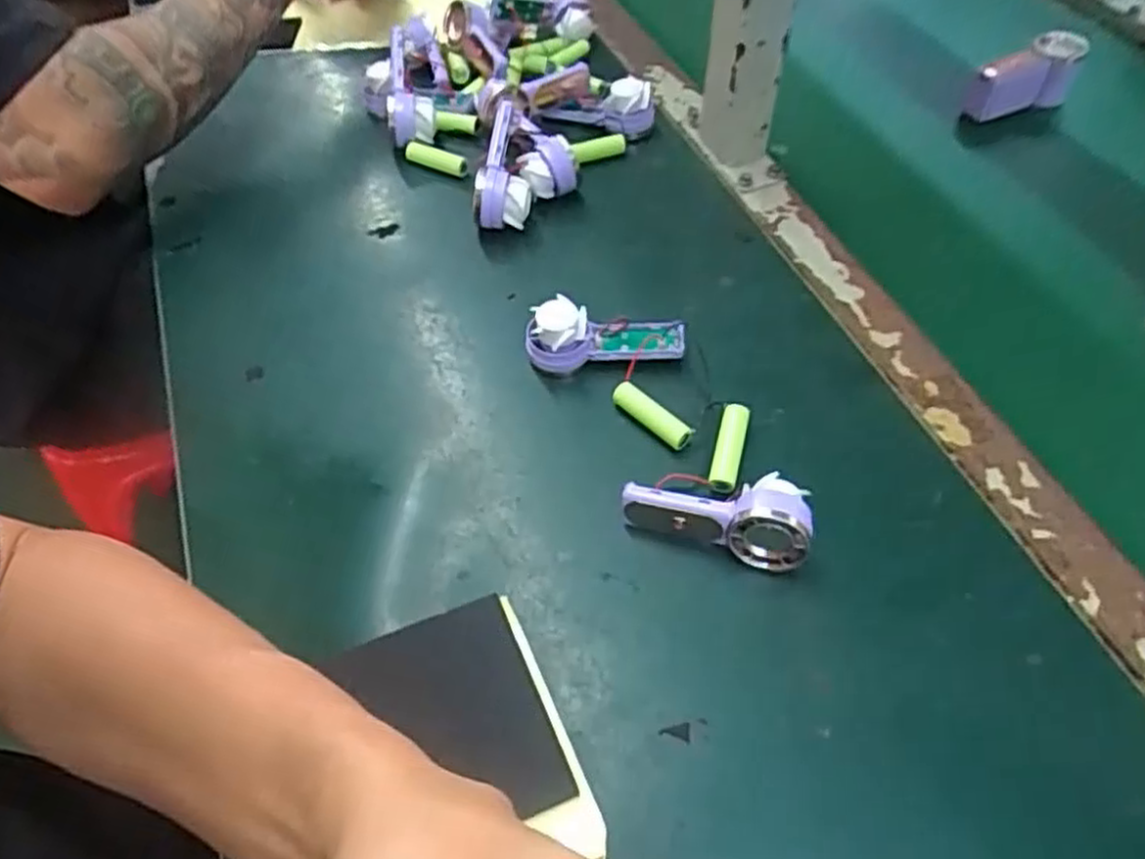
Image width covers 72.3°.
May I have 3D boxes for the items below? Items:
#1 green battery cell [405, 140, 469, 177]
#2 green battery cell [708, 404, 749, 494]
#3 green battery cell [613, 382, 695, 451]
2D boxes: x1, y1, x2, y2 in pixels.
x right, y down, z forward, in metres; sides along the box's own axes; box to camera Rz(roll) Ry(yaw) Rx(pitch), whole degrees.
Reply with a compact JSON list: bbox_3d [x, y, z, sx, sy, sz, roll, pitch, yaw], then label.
[{"bbox_3d":[-0.106,-0.211,0.612,0.055,0.015,0.014,22,57,18],"label":"green battery cell"},{"bbox_3d":[0.085,0.012,0.426,0.015,0.017,0.052,12,54,11],"label":"green battery cell"},{"bbox_3d":[0.045,-0.009,0.444,0.013,0.014,0.053,-36,59,-22],"label":"green battery cell"}]

